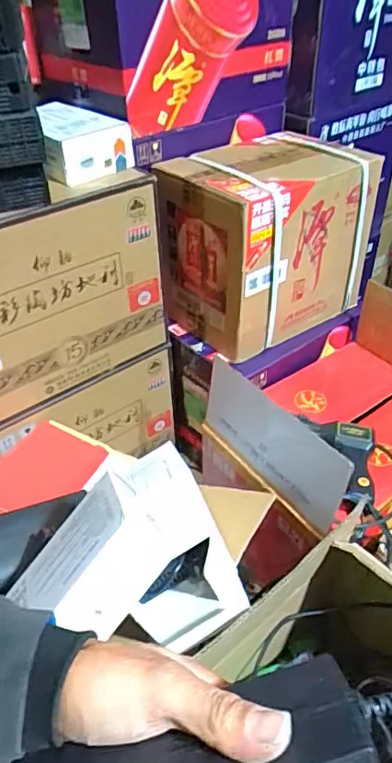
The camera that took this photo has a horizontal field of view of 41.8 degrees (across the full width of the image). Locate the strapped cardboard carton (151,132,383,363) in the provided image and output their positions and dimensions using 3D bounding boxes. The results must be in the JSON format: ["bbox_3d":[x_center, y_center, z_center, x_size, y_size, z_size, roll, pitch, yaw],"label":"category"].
[{"bbox_3d":[0.129,-0.251,0.924,0.335,0.283,0.207,-27,46,-26],"label":"strapped cardboard carton"}]

